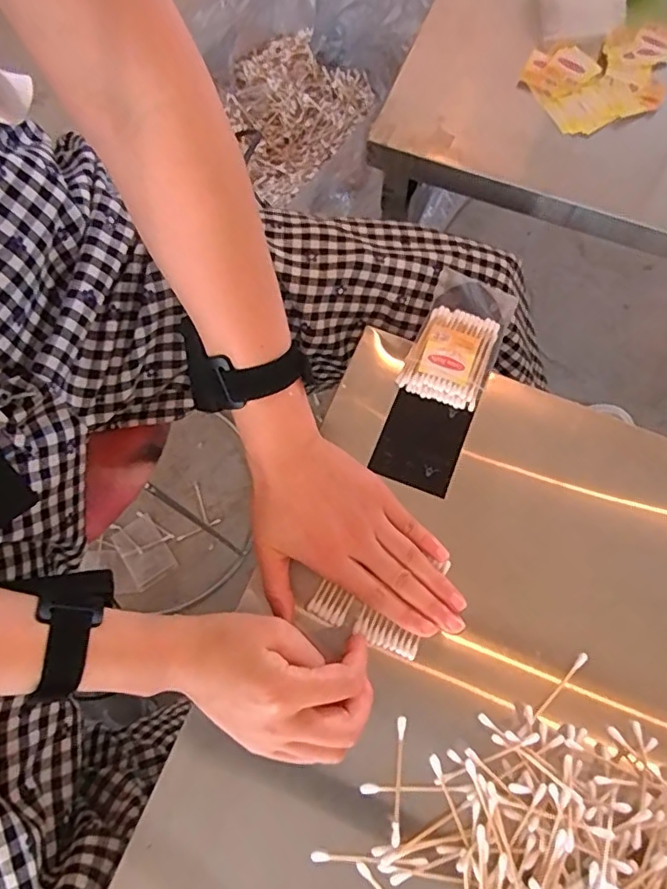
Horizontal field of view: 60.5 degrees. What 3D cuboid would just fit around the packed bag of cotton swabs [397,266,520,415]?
[{"bbox_3d":[0.102,-0.087,0.455,0.065,0.011,0.121,22,73,7],"label":"packed bag of cotton swabs"}]

